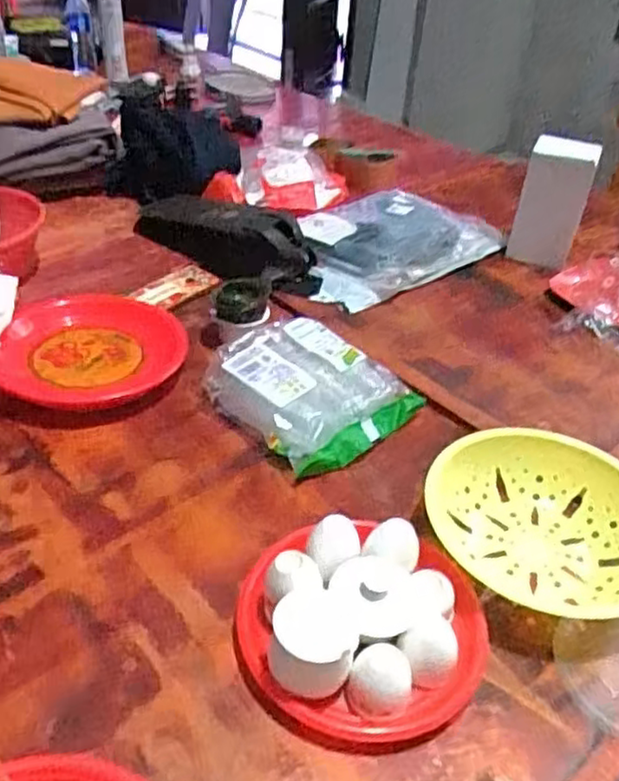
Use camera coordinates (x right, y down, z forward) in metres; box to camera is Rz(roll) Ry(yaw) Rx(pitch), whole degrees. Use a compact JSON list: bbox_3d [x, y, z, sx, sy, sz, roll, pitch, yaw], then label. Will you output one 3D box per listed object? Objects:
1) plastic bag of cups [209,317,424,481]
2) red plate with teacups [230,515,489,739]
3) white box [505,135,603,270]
[{"bbox_3d":[0.000,-0.009,0.907,0.206,0.066,0.226,-26,47,-34],"label":"plastic bag of cups"},{"bbox_3d":[0.049,0.204,0.649,0.224,0.068,0.205,3,37,-2],"label":"red plate with teacups"},{"bbox_3d":[0.418,-0.316,1.213,0.116,0.203,0.061,13,38,11],"label":"white box"}]

